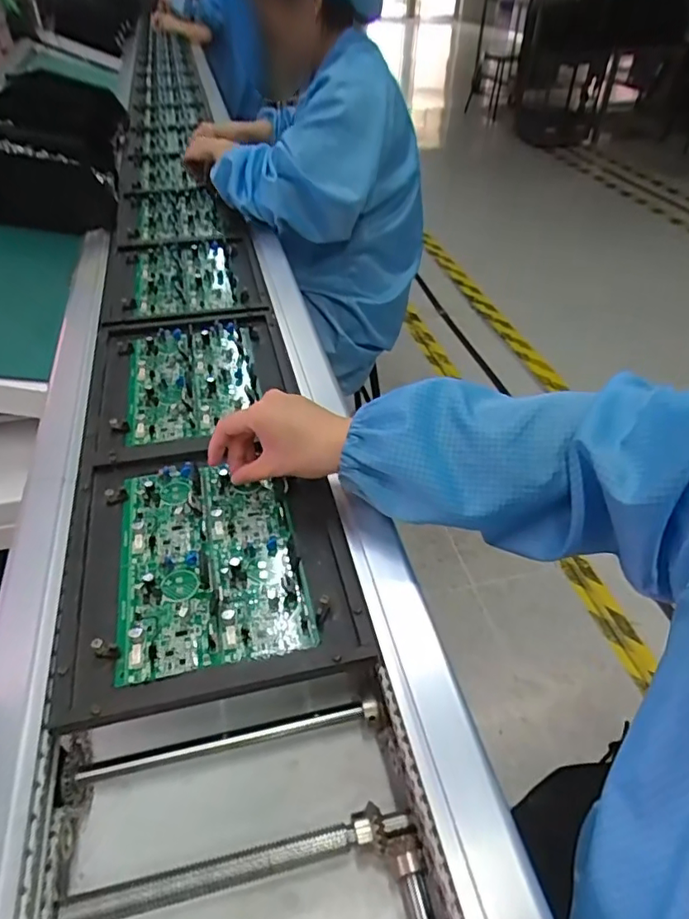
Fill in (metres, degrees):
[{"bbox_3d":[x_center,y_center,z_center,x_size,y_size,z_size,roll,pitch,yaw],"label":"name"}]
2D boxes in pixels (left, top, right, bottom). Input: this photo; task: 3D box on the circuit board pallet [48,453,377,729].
[{"bbox_3d":[-0.114,0.081,0.498,0.228,0.019,0.251,-8,44,-10],"label":"circuit board pallet"}]

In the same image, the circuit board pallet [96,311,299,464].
[{"bbox_3d":[-0.177,-0.103,0.687,0.224,0.011,0.276,-10,44,-12],"label":"circuit board pallet"}]

